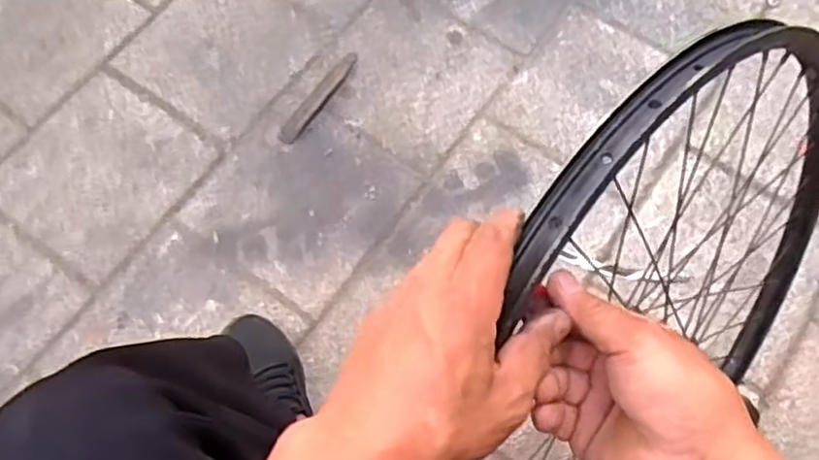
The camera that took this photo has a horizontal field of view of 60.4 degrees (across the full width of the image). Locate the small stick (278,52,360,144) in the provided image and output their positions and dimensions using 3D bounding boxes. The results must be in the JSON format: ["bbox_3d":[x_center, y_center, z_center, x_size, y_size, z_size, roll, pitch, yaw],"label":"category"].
[{"bbox_3d":[-0.127,-0.187,0.981,0.025,0.015,0.169,30,70,11],"label":"small stick"}]

